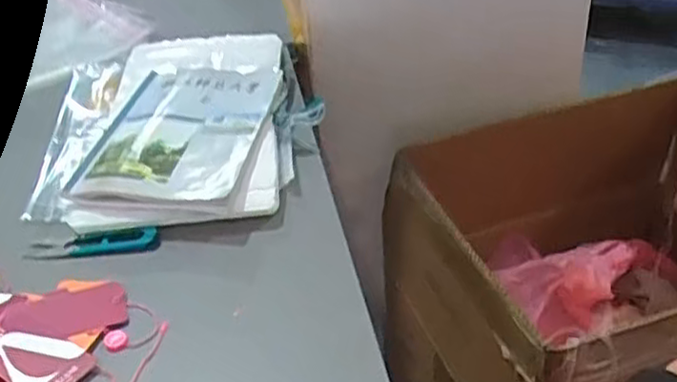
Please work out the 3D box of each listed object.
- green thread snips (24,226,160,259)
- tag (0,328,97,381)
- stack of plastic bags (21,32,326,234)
[{"bbox_3d":[-0.194,0.039,0.568,0.103,0.008,0.018,-4,36,-1],"label":"green thread snips"},{"bbox_3d":[-0.200,0.109,0.475,0.077,0.004,0.044,25,45,25],"label":"tag"},{"bbox_3d":[-0.142,-0.072,0.692,0.240,0.047,0.304,-3,36,0],"label":"stack of plastic bags"}]

